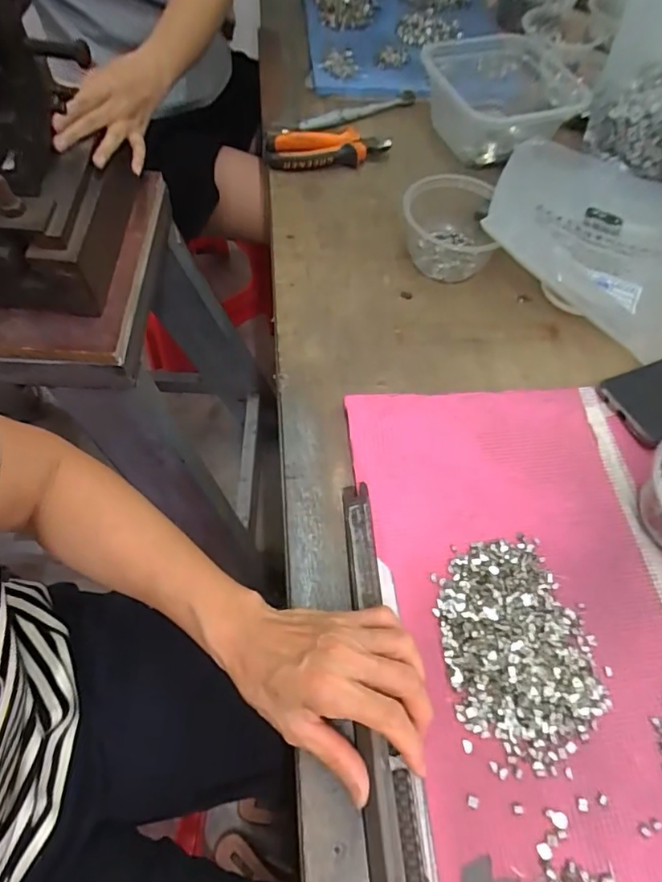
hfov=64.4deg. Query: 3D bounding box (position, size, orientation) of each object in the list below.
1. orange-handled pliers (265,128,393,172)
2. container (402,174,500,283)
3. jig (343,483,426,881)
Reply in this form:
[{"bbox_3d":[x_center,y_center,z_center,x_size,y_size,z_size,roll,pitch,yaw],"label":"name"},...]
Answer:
[{"bbox_3d":[-0.005,-0.369,0.659,0.153,0.022,0.066,-10,61,-9],"label":"orange-handled pliers"},{"bbox_3d":[0.126,-0.229,0.563,0.100,0.065,0.118,16,61,6],"label":"container"},{"bbox_3d":[0.032,0.173,0.353,0.033,0.015,0.311,-2,60,-4],"label":"jig"}]

